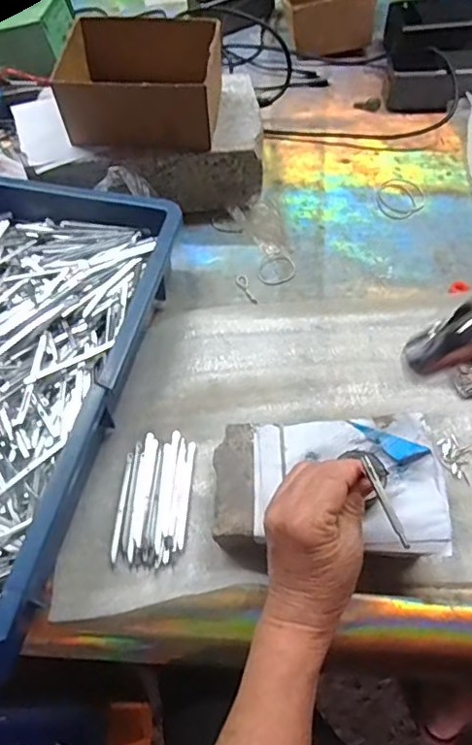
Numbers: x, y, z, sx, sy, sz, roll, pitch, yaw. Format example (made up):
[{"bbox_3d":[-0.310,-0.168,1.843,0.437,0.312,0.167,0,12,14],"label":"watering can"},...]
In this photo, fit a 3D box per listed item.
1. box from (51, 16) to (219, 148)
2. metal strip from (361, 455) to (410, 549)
[{"bbox_3d":[-0.097,-0.298,0.561,0.147,0.069,0.122,1,58,3],"label":"box"},{"bbox_3d":[0.091,0.079,0.334,0.005,0.005,0.059,-17,66,-8],"label":"metal strip"}]

